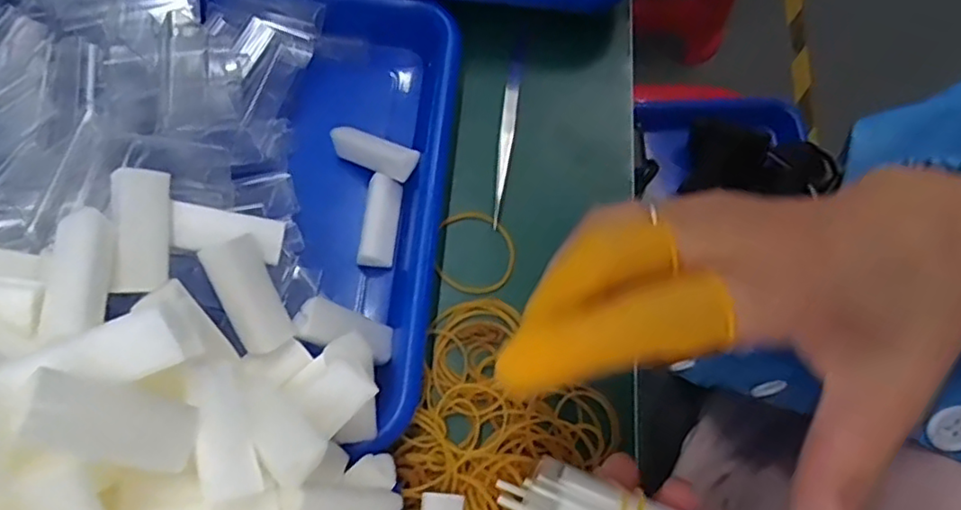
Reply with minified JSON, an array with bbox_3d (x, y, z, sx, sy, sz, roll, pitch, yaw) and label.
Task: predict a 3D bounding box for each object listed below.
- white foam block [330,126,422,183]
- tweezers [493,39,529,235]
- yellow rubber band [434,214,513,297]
[{"bbox_3d":[-0.054,-0.054,0.328,0.048,0.013,0.018,24,71,20],"label":"white foam block"},{"bbox_3d":[0.016,-0.074,0.355,0.008,0.012,0.121,9,70,1],"label":"tweezers"},{"bbox_3d":[-0.002,-0.001,0.332,0.040,0.004,0.045,8,70,1],"label":"yellow rubber band"}]

